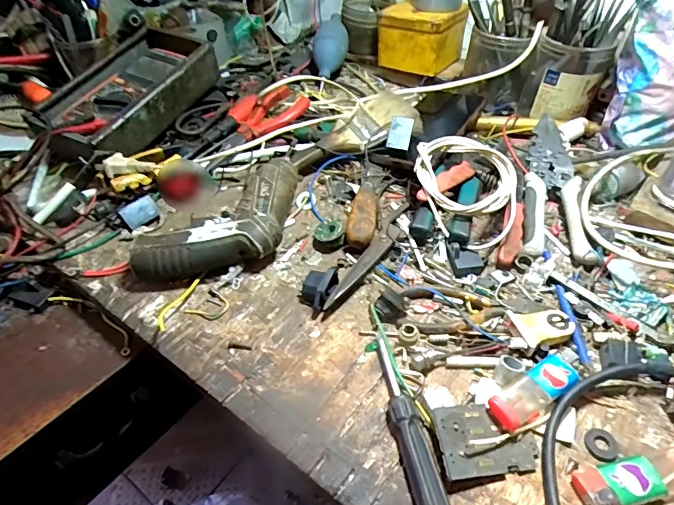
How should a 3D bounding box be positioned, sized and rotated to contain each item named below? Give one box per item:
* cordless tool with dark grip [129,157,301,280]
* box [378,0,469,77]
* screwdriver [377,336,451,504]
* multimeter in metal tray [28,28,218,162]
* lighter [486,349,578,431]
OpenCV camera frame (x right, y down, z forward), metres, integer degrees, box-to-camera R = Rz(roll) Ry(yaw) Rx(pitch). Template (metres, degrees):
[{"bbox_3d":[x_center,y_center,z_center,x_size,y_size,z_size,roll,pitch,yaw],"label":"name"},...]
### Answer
[{"bbox_3d":[-0.109,-0.032,0.396,0.156,0.044,0.109,-11,46,-8],"label":"cordless tool with dark grip"},{"bbox_3d":[0.118,-0.306,0.600,0.101,0.070,0.085,27,54,25],"label":"box"},{"bbox_3d":[0.046,0.116,0.271,0.019,0.020,0.137,-9,47,-6],"label":"screwdriver"},{"bbox_3d":[-0.237,-0.184,0.499,0.107,0.063,0.221,16,50,16],"label":"multimeter in metal tray"},{"bbox_3d":[0.139,0.090,0.285,0.083,0.014,0.023,-27,52,-21],"label":"lighter"}]

